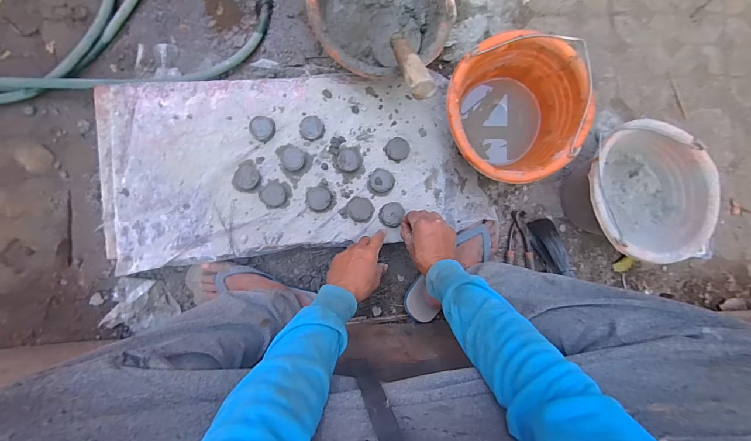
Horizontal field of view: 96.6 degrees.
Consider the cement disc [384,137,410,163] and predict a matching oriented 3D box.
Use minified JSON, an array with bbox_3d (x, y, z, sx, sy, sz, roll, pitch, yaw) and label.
[{"bbox_3d":[0.044,-0.137,0.643,0.048,0.018,0.044,0,89,-6],"label":"cement disc"}]

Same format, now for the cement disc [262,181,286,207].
[{"bbox_3d":[-0.187,-0.049,0.616,0.040,0.013,0.045,-2,89,-6],"label":"cement disc"}]

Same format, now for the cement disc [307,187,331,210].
[{"bbox_3d":[-0.106,-0.040,0.624,0.042,0.016,0.042,0,89,-6],"label":"cement disc"}]

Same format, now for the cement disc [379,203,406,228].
[{"bbox_3d":[0.030,-0.012,0.634,0.043,0.018,0.047,0,92,-7],"label":"cement disc"}]

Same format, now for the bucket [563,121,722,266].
[{"bbox_3d":[0.497,-0.054,0.680,0.235,0.171,0.241,0,89,-6],"label":"bucket"}]

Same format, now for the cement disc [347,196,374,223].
[{"bbox_3d":[-0.028,-0.021,0.636,0.049,0.013,0.048,0,89,-6],"label":"cement disc"}]

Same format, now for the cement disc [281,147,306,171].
[{"bbox_3d":[-0.152,-0.113,0.616,0.041,0.020,0.042,0,89,-6],"label":"cement disc"}]

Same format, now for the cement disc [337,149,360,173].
[{"bbox_3d":[-0.050,-0.112,0.631,0.041,0.017,0.044,0,89,-6],"label":"cement disc"}]

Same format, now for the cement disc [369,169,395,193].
[{"bbox_3d":[0.014,-0.076,0.639,0.048,0.022,0.044,0,89,-6],"label":"cement disc"}]

